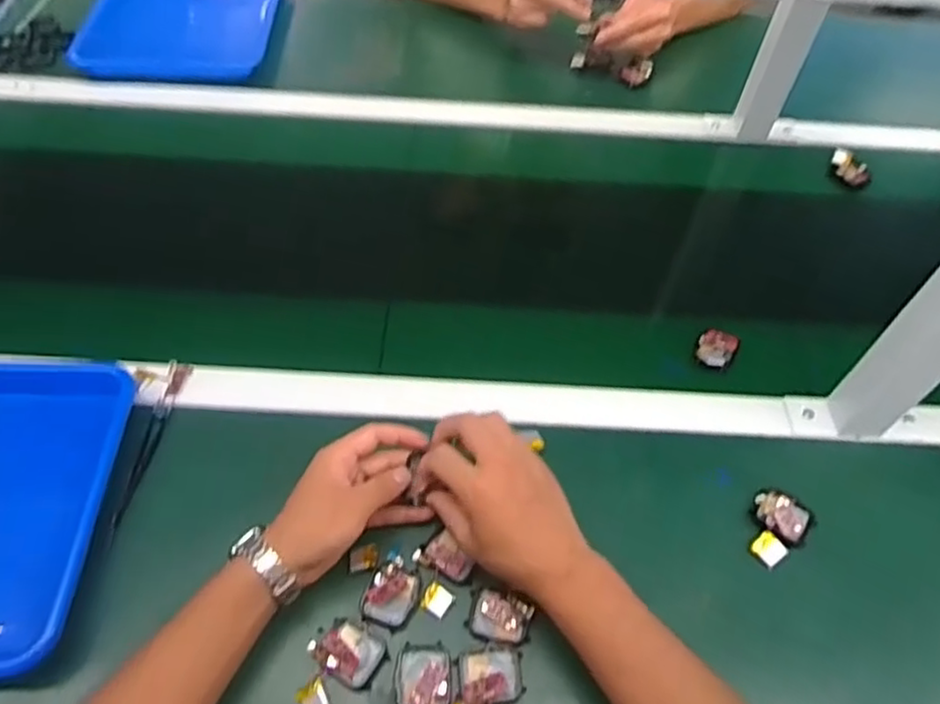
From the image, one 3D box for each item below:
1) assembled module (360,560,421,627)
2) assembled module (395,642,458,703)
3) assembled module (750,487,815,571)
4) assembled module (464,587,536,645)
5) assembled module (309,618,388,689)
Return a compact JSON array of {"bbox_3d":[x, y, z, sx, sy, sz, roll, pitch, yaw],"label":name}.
[{"bbox_3d":[-0.059,0.182,0.511,0.036,0.007,0.044,22,56,13],"label":"assembled module"},{"bbox_3d":[-0.033,0.232,0.477,0.041,0.013,0.048,11,54,5],"label":"assembled module"},{"bbox_3d":[0.252,0.144,0.555,0.045,0.013,0.065,30,58,18],"label":"assembled module"},{"bbox_3d":[0.023,0.196,0.503,0.046,0.009,0.035,12,54,6],"label":"assembled module"},{"bbox_3d":[-0.087,0.214,0.484,0.046,0.011,0.037,28,58,17],"label":"assembled module"}]

